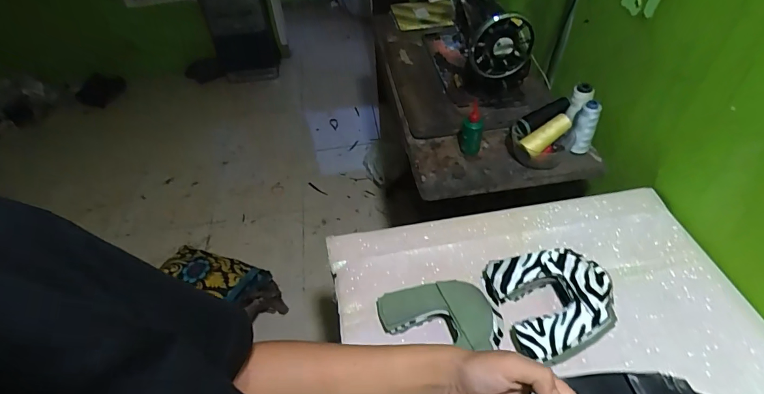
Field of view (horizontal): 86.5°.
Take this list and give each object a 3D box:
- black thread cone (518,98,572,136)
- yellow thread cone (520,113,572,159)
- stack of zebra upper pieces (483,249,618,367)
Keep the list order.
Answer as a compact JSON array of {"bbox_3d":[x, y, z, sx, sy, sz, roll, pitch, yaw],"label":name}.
[{"bbox_3d":[0.340,-0.167,0.846,0.128,0.036,0.038,-30,49,-2],"label":"black thread cone"},{"bbox_3d":[0.335,-0.129,0.832,0.109,0.046,0.041,-34,52,-7],"label":"yellow thread cone"},{"bbox_3d":[0.249,0.149,0.596,0.146,0.066,0.163,-9,46,-6],"label":"stack of zebra upper pieces"}]

